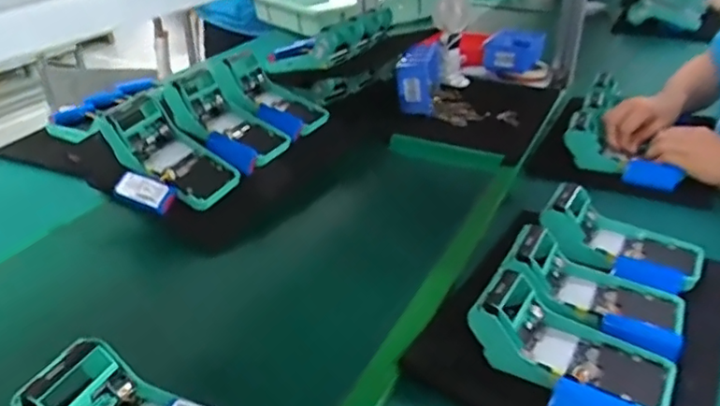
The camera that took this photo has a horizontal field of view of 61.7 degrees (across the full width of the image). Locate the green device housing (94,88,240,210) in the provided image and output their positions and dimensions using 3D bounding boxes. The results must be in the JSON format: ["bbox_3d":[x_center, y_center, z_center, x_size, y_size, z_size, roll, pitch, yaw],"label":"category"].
[{"bbox_3d":[-0.240,-0.061,0.762,0.177,0.058,0.086,39,38,9],"label":"green device housing"}]

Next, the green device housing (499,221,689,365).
[{"bbox_3d":[0.237,0.084,0.604,0.169,0.072,0.106,16,35,31],"label":"green device housing"}]

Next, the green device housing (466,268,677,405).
[{"bbox_3d":[0.187,0.128,0.536,0.168,0.066,0.094,18,33,29],"label":"green device housing"}]

